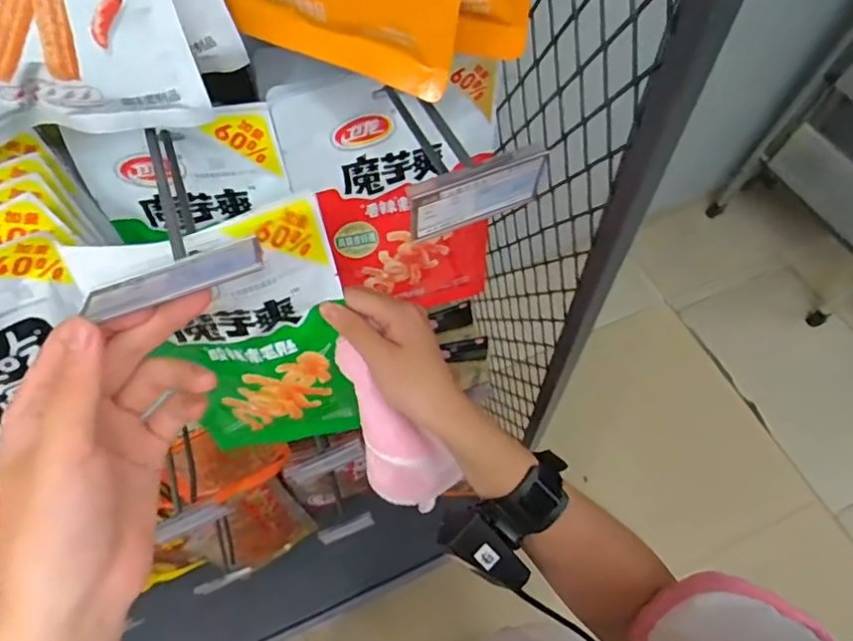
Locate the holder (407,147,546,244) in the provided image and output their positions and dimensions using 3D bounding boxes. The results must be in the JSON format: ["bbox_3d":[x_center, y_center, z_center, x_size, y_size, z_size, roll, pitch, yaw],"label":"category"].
[{"bbox_3d":[0.028,-0.069,0.317,0.080,0.053,0.009,-23,67,-8],"label":"holder"}]

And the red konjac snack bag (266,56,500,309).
[{"bbox_3d":[-0.019,-0.098,0.482,0.164,0.238,0.051,-16,61,-7],"label":"red konjac snack bag"}]

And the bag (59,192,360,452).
[{"bbox_3d":[-0.122,0.027,0.408,0.140,0.246,0.020,-12,51,-4],"label":"bag"}]

